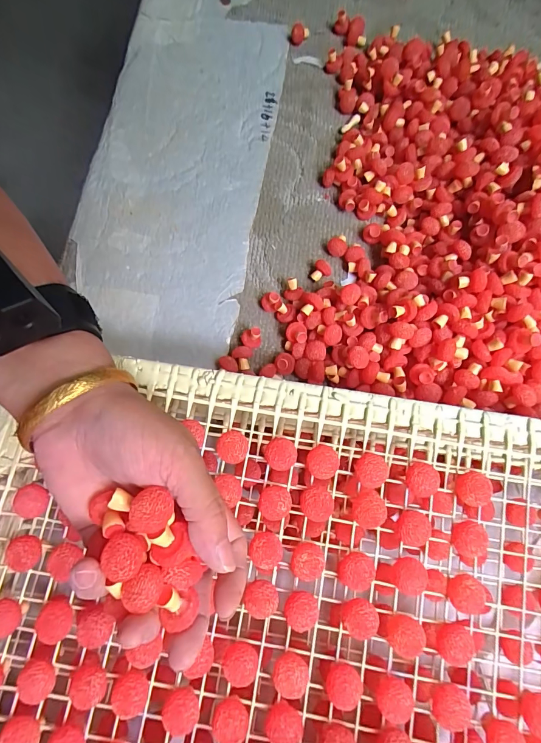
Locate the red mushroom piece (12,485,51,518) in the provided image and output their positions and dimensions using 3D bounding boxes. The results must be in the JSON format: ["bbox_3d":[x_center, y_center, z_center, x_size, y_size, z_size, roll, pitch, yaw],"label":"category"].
[{"bbox_3d":[-0.159,0.086,0.241,0.018,0.011,0.021,-11,74,0],"label":"red mushroom piece"}]

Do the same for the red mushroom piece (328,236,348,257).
[{"bbox_3d":[0.077,-0.143,0.412,0.021,0.012,0.021,13,76,5],"label":"red mushroom piece"}]

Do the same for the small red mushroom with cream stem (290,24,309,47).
[{"bbox_3d":[0.040,-0.458,0.491,0.025,0.025,0.017,2,75,2],"label":"small red mushroom with cream stem"}]

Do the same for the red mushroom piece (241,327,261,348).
[{"bbox_3d":[-0.021,-0.035,0.385,0.021,0.023,0.018,3,75,2],"label":"red mushroom piece"}]

